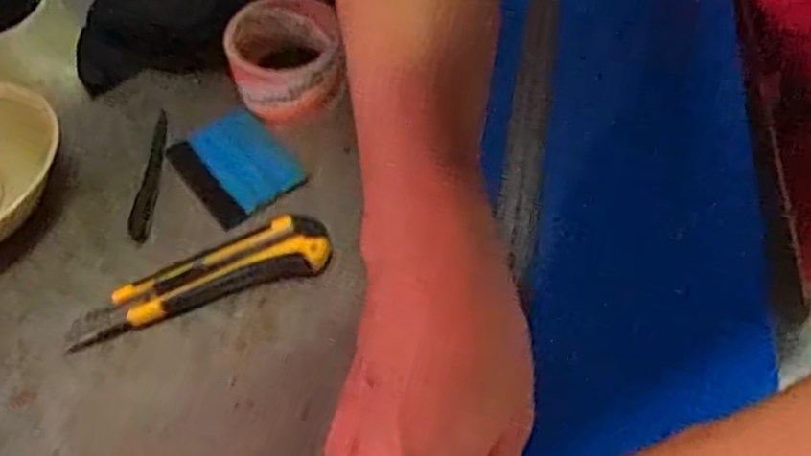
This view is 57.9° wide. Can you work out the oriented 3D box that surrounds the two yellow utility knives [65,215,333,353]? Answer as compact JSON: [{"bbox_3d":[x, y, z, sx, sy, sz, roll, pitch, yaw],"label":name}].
[{"bbox_3d":[-0.131,0.033,0.466,0.167,0.023,0.042,-19,52,-10],"label":"two yellow utility knives"}]

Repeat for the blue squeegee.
[{"bbox_3d":[-0.128,-0.049,0.542,0.070,0.009,0.101,-34,55,-20],"label":"blue squeegee"}]

